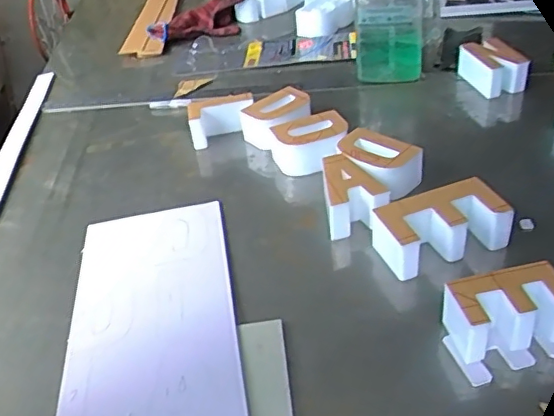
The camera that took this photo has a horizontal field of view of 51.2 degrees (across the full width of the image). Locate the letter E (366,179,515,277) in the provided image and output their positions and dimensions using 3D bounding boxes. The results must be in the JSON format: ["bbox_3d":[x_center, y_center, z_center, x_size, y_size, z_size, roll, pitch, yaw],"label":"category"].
[{"bbox_3d":[0.145,0.019,0.531,0.122,0.054,0.062,-15,38,-13],"label":"letter E"}]

